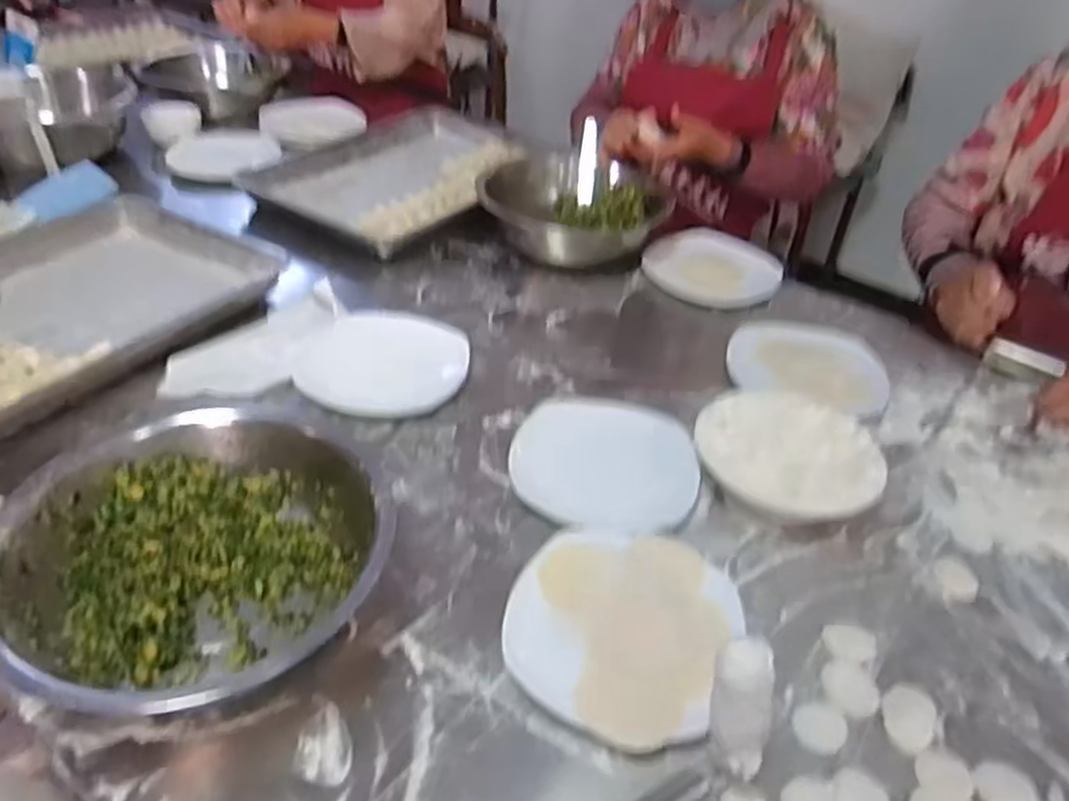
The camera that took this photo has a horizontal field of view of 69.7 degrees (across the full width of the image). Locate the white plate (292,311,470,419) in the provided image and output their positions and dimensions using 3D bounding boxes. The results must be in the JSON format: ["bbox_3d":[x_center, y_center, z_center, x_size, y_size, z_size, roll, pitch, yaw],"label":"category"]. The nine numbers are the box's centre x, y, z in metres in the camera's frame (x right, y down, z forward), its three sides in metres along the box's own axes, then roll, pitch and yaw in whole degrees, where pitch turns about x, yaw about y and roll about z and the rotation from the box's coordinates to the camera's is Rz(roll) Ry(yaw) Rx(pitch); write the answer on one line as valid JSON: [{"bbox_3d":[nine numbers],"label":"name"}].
[{"bbox_3d":[-0.176,-0.047,0.880,0.191,0.026,0.191,4,37,-3],"label":"white plate"}]

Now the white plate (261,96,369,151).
[{"bbox_3d":[-0.433,-0.540,1.482,0.191,0.046,0.195,4,37,-3],"label":"white plate"}]

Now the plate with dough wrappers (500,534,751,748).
[{"bbox_3d":[0.068,0.179,0.613,0.173,0.028,0.183,4,37,-3],"label":"plate with dough wrappers"}]

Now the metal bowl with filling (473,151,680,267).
[{"bbox_3d":[0.073,-0.305,1.191,0.246,0.104,0.249,4,37,-3],"label":"metal bowl with filling"}]

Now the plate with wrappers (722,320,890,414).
[{"bbox_3d":[0.337,-0.044,0.951,0.187,0.014,0.178,4,37,-3],"label":"plate with wrappers"}]

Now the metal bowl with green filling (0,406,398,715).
[{"bbox_3d":[-0.260,0.121,0.603,0.275,0.084,0.240,-7,39,-17],"label":"metal bowl with green filling"}]

